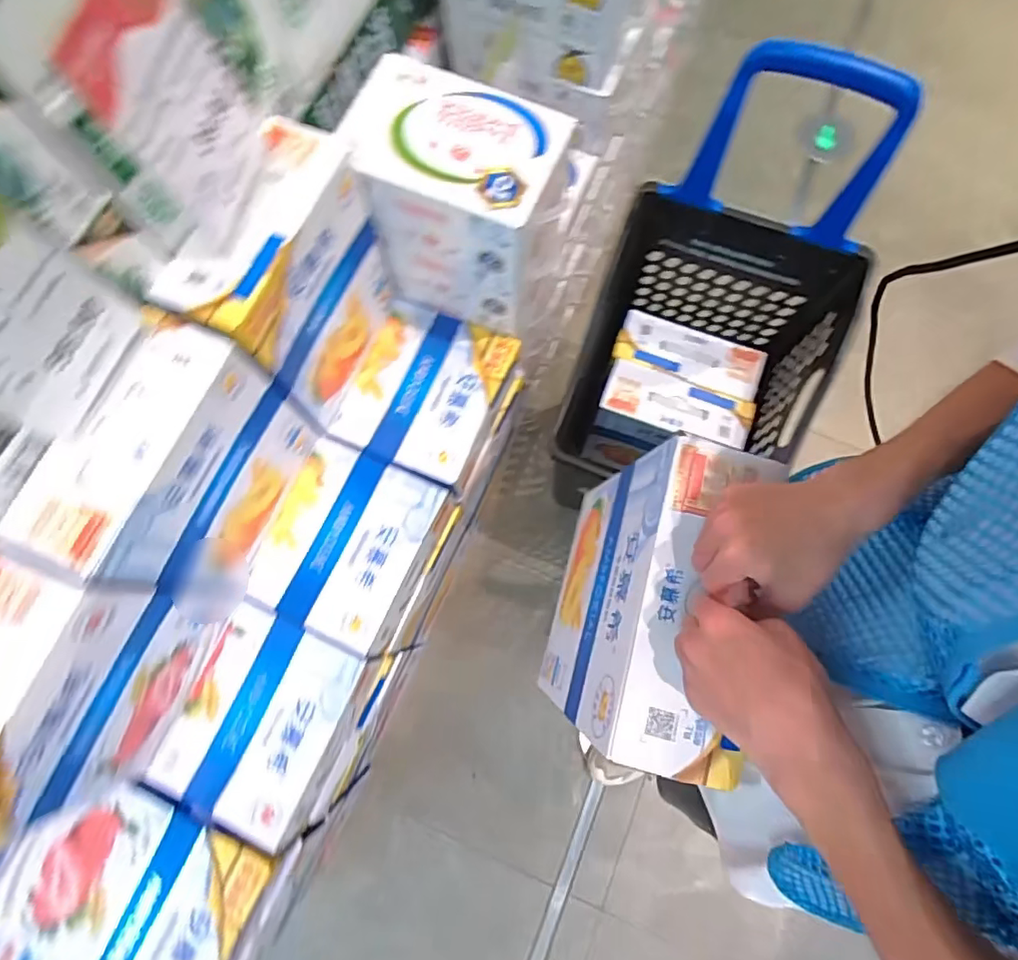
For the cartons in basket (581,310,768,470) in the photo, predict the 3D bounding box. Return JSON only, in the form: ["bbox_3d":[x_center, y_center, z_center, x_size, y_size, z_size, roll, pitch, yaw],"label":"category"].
[{"bbox_3d":[0.335,-0.167,1.182,0.272,0.263,0.236,16,75,5],"label":"cartons in basket"}]

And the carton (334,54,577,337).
[{"bbox_3d":[-0.078,-0.402,0.833,0.275,0.278,0.188,21,76,6],"label":"carton"}]

